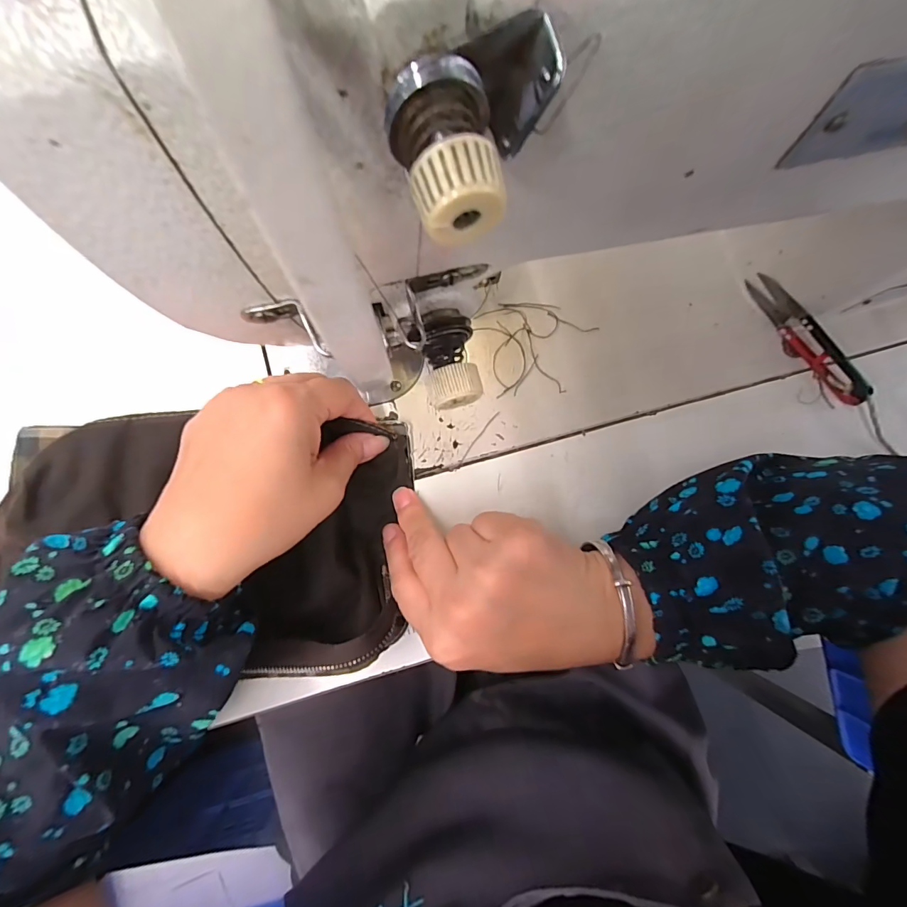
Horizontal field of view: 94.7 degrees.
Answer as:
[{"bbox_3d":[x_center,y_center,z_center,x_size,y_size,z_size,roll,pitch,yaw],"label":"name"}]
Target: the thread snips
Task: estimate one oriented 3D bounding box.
[{"bbox_3d":[0.234,-0.076,0.278,0.010,0.028,0.102,-41,87,-6],"label":"thread snips"}]

